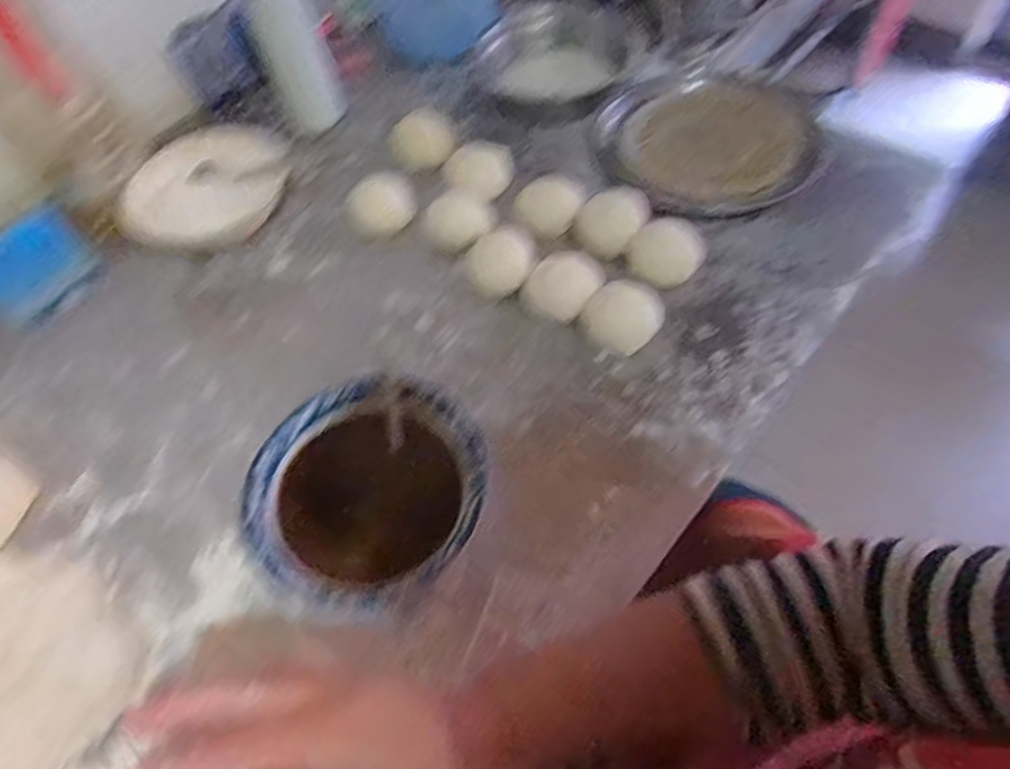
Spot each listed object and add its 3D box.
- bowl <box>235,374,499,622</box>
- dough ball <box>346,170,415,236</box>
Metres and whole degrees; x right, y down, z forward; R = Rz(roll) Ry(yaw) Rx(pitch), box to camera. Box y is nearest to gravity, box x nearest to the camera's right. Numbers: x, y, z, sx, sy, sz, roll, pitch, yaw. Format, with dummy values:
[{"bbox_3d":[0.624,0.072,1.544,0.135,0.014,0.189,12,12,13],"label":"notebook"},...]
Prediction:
[{"bbox_3d":[-0.100,0.084,0.485,0.171,0.055,0.162,-1,59,2],"label":"bowl"},{"bbox_3d":[-0.132,-0.195,0.683,0.070,0.043,0.064,-1,59,2],"label":"dough ball"}]

